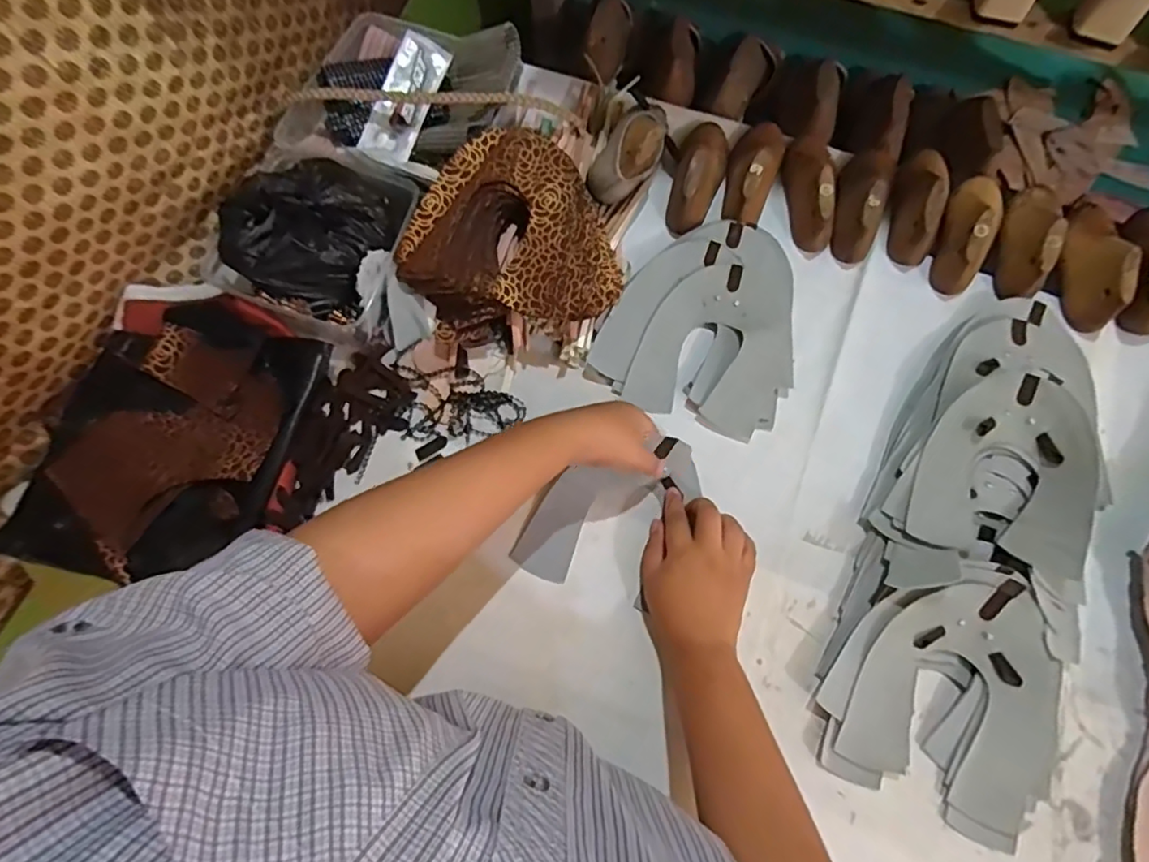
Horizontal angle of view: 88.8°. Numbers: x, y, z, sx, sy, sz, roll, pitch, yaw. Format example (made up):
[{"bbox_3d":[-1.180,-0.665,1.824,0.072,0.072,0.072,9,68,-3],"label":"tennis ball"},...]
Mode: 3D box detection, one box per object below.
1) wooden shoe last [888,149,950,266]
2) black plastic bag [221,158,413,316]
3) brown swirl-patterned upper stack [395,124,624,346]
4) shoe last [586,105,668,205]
[{"bbox_3d":[0.351,-0.235,0.589,0.041,0.054,0.127,16,73,5],"label":"wooden shoe last"},{"bbox_3d":[-0.232,-0.191,0.534,0.139,0.079,0.158,22,73,7],"label":"black plastic bag"},{"bbox_3d":[-0.063,-0.181,0.552,0.198,0.068,0.184,-8,72,-2],"label":"brown swirl-patterned upper stack"},{"bbox_3d":[0.059,-0.287,0.596,0.058,0.065,0.158,24,56,8],"label":"shoe last"}]

